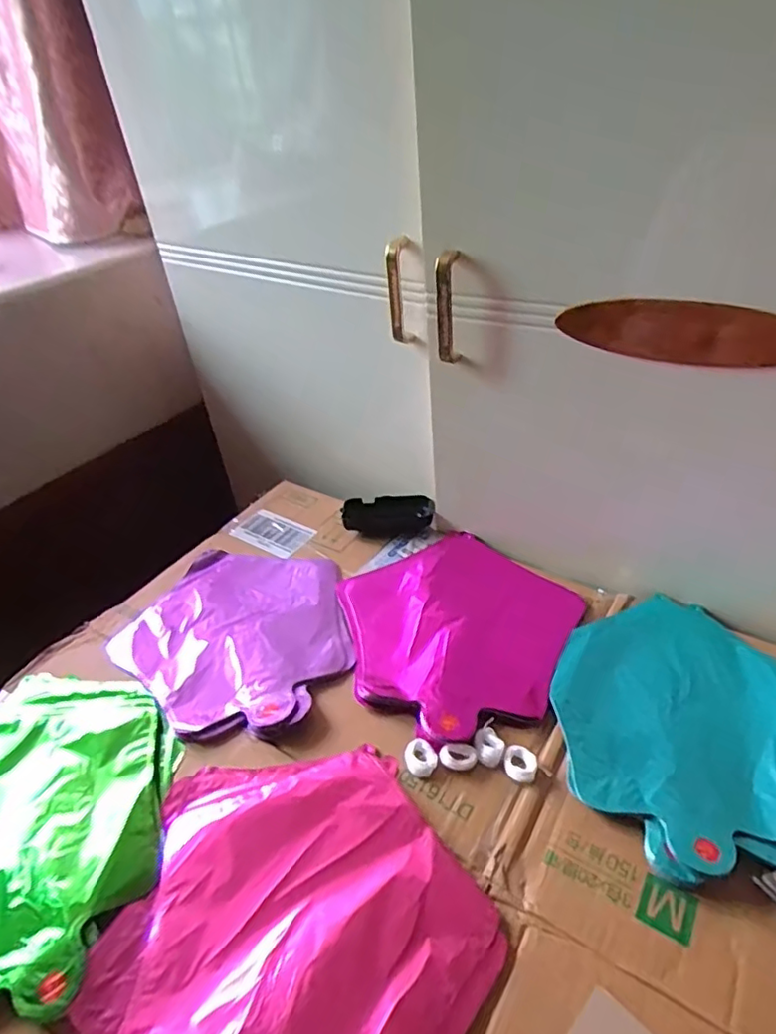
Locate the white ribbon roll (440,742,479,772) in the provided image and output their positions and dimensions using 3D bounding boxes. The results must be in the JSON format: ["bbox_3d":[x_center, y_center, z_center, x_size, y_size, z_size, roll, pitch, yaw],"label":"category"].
[{"bbox_3d":[0.057,0.194,0.487,0.030,0.006,0.022,-4,37,1],"label":"white ribbon roll"}]

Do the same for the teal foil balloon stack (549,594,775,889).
[{"bbox_3d":[0.247,0.161,0.504,0.198,0.019,0.264,20,44,29],"label":"teal foil balloon stack"}]

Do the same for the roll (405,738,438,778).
[{"bbox_3d":[0.027,0.200,0.498,0.024,0.007,0.031,-12,38,-9],"label":"roll"}]

